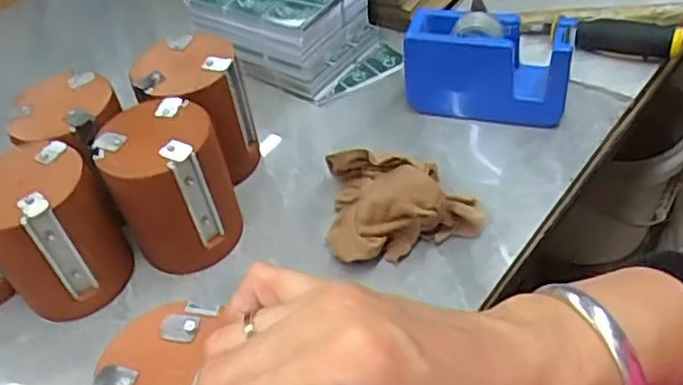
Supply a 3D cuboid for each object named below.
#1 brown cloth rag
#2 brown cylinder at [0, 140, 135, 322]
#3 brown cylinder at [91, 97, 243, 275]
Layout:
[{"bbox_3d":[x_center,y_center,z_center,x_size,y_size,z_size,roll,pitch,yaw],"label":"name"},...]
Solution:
[{"bbox_3d":[0.043,0.007,0.481,0.106,0.052,0.080,-4,46,4],"label":"brown cloth rag"},{"bbox_3d":[-0.197,0.028,0.460,0.076,0.102,0.078,-4,46,4],"label":"brown cylinder"},{"bbox_3d":[-0.118,-0.005,0.476,0.077,0.101,0.077,-18,47,-10],"label":"brown cylinder"}]

